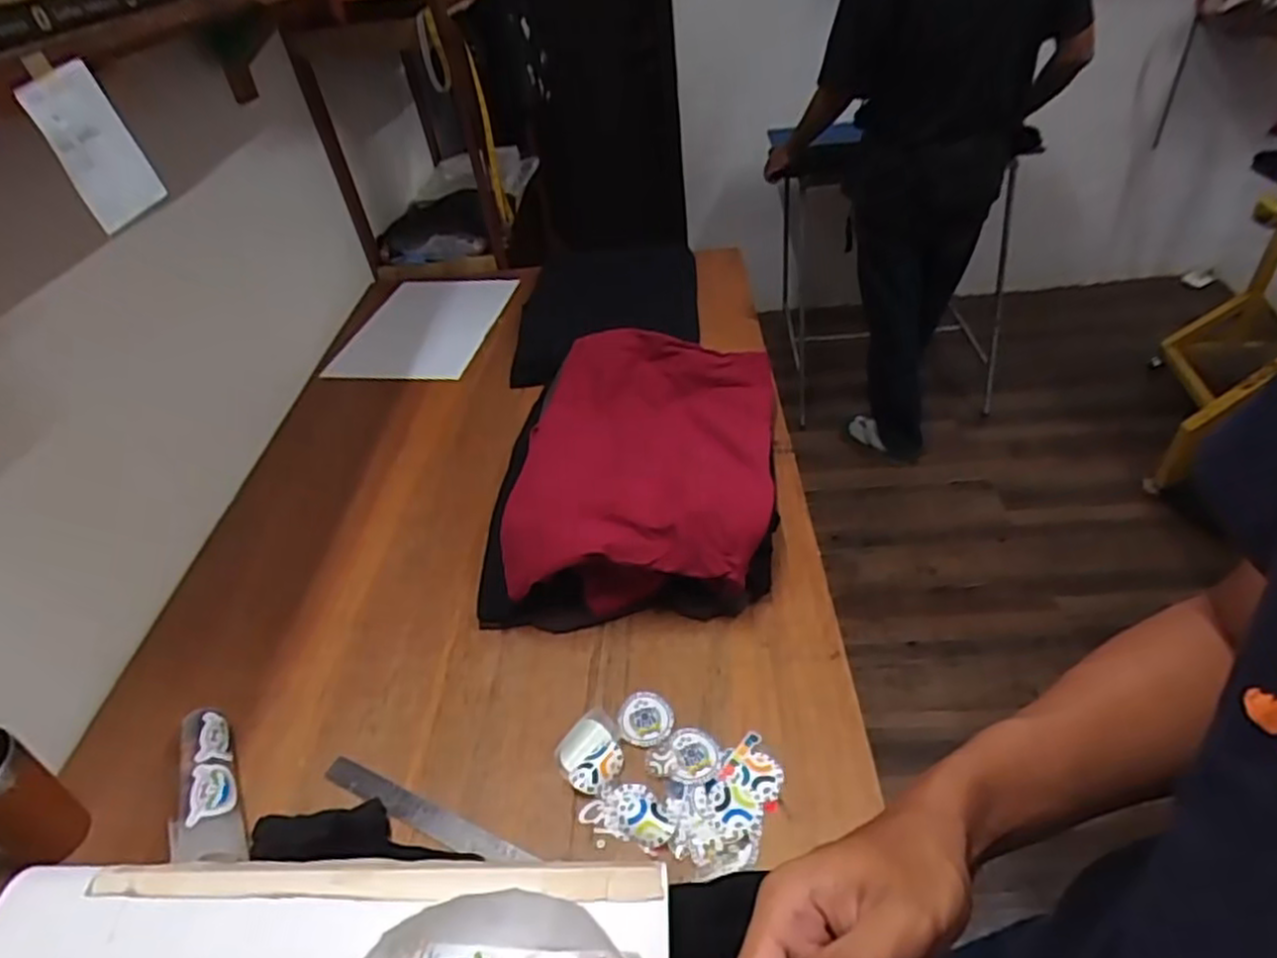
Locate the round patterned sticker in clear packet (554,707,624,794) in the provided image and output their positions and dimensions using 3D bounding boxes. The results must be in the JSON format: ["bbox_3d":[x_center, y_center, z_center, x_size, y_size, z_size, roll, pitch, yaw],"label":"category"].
[{"bbox_3d":[-0.051,0.285,0.770,0.069,0.016,0.078,-29,44,-23],"label":"round patterned sticker in clear packet"}]

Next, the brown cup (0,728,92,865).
[{"bbox_3d":[-0.617,0.315,0.715,0.075,0.139,0.074,-5,40,4],"label":"brown cup"}]

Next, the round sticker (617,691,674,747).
[{"bbox_3d":[0.008,0.261,0.796,0.060,0.008,0.063,-5,40,4],"label":"round sticker"}]

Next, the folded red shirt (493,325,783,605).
[{"bbox_3d":[0.014,-0.037,1.019,0.338,0.107,0.498,0,41,9],"label":"folded red shirt"}]

